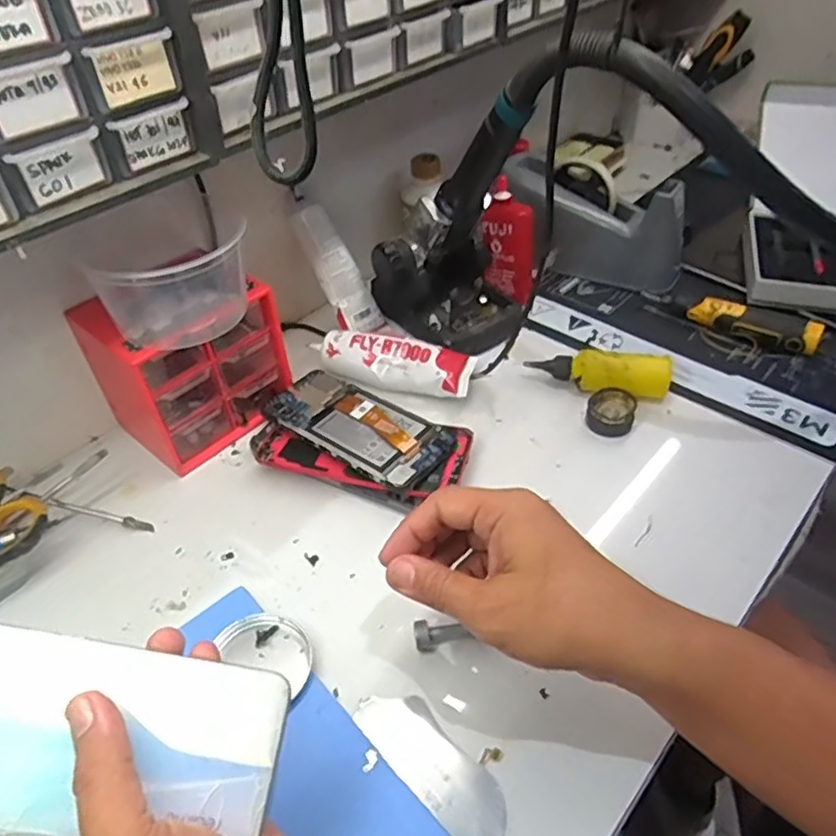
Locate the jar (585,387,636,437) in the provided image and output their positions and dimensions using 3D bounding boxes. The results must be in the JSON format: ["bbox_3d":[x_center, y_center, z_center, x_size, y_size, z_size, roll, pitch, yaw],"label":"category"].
[{"bbox_3d":[0.164,-0.005,0.553,0.038,0.023,0.044,14,47,17],"label":"jar"}]

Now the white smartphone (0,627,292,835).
[{"bbox_3d":[-0.136,0.128,0.261,0.157,0.009,0.070,15,63,-12],"label":"white smartphone"}]

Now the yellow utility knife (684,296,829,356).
[{"bbox_3d":[0.317,-0.087,0.616,0.113,0.030,0.023,21,49,23],"label":"yellow utility knife"}]

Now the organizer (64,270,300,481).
[{"bbox_3d":[-0.186,-0.048,0.544,0.098,0.120,0.132,33,54,32],"label":"organizer"}]

